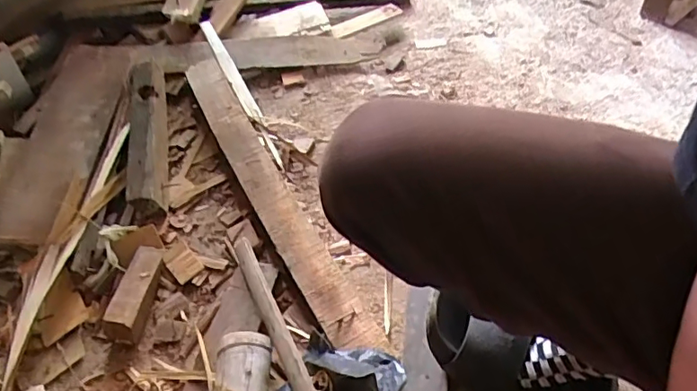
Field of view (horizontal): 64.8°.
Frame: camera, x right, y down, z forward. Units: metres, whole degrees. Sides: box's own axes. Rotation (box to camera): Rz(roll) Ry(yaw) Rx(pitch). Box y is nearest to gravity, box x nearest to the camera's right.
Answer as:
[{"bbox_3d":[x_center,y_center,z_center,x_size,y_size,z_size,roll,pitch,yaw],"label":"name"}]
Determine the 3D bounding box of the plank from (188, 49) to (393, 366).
[{"bbox_3d":[-0.129,-0.014,0.866,0.065,0.029,0.635,-27,57,-11],"label":"plank"}]

